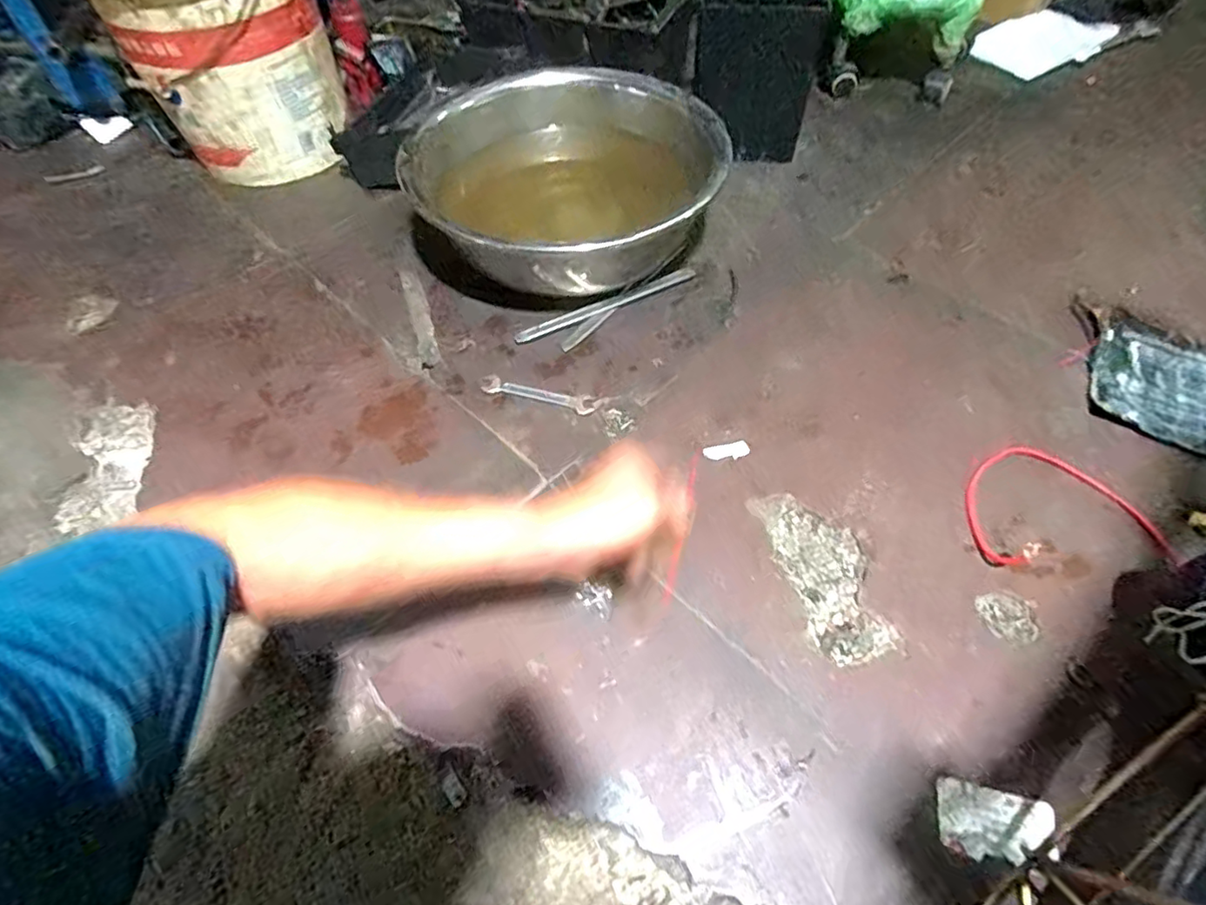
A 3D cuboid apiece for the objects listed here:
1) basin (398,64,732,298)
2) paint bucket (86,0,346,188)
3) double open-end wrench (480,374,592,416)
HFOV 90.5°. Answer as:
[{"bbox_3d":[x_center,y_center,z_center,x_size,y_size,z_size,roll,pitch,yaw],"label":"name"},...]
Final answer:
[{"bbox_3d":[-0.057,-0.389,0.857,0.399,0.126,0.399,-1,57,1],"label":"basin"},{"bbox_3d":[-0.571,-0.642,0.932,0.286,0.327,0.295,-19,59,-11],"label":"paint bucket"},{"bbox_3d":[-0.080,-0.071,0.732,0.142,0.005,0.028,15,59,10],"label":"double open-end wrench"}]

